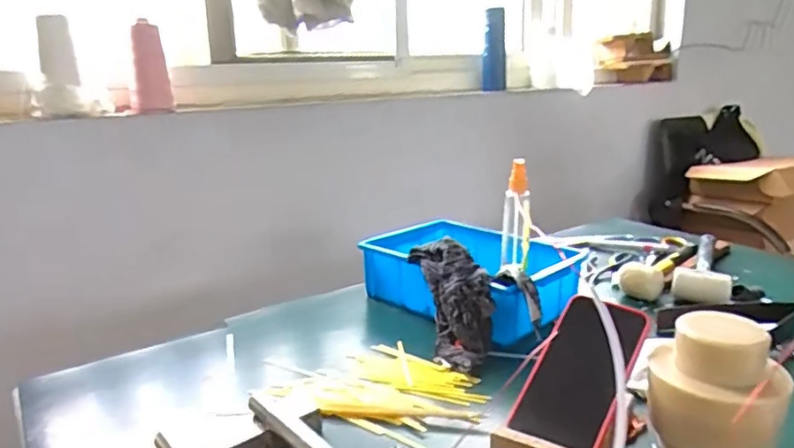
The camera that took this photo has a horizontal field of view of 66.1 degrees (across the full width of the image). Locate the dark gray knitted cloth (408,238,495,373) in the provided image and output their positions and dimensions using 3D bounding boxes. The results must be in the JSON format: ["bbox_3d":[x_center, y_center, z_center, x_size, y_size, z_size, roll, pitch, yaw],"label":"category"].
[{"bbox_3d":[0.075,0.097,0.774,0.078,0.068,0.192,-6,57,-14],"label":"dark gray knitted cloth"}]

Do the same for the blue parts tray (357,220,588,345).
[{"bbox_3d":[0.108,0.065,0.897,0.227,0.098,0.300,-12,18,-36],"label":"blue parts tray"}]

